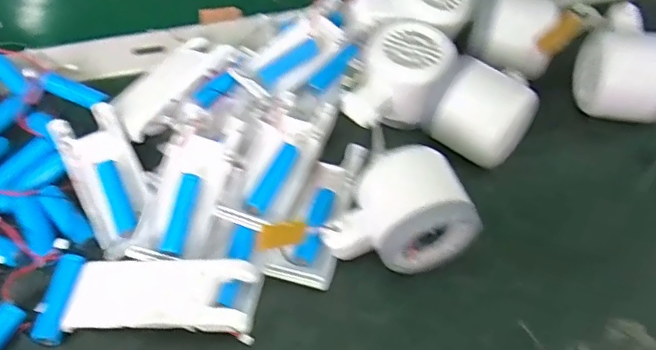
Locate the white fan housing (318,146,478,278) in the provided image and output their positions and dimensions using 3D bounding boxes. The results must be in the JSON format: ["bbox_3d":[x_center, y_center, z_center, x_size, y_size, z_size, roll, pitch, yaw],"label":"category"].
[{"bbox_3d":[0.040,0.025,0.329,0.080,0.050,0.057,-20,59,-15],"label":"white fan housing"}]

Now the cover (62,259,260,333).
[{"bbox_3d":[-0.093,0.066,0.312,0.099,0.020,0.039,2,56,0],"label":"cover"}]

